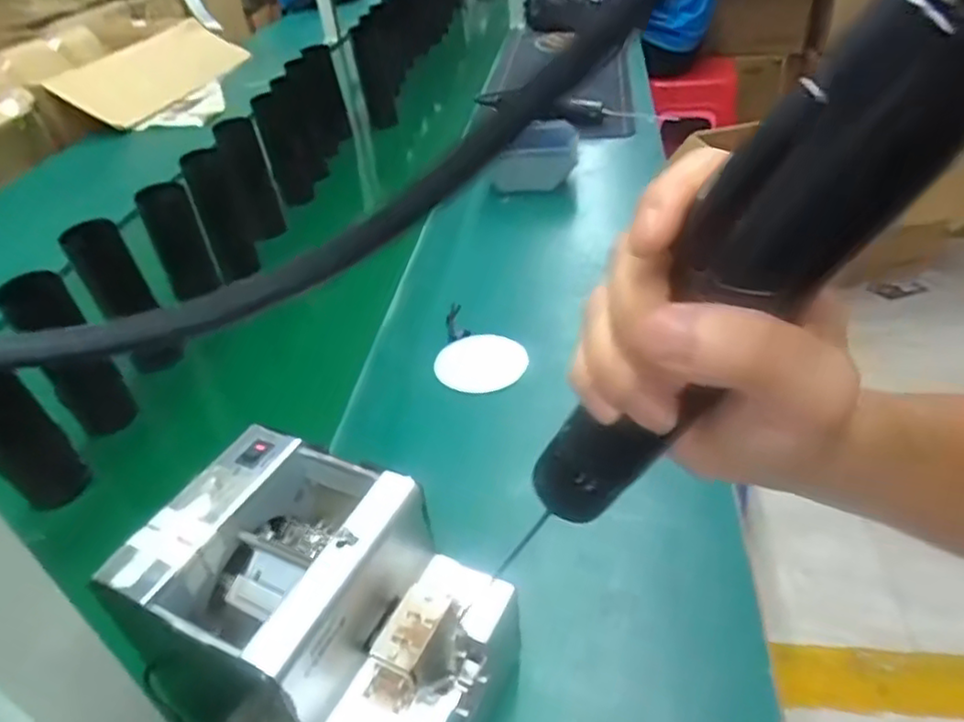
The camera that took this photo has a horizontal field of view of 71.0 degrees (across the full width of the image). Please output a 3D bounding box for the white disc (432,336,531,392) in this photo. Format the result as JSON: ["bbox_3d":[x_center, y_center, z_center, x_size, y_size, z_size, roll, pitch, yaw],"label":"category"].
[{"bbox_3d":[0.002,0.000,0.713,0.093,0.007,0.094,-4,37,3],"label":"white disc"}]

